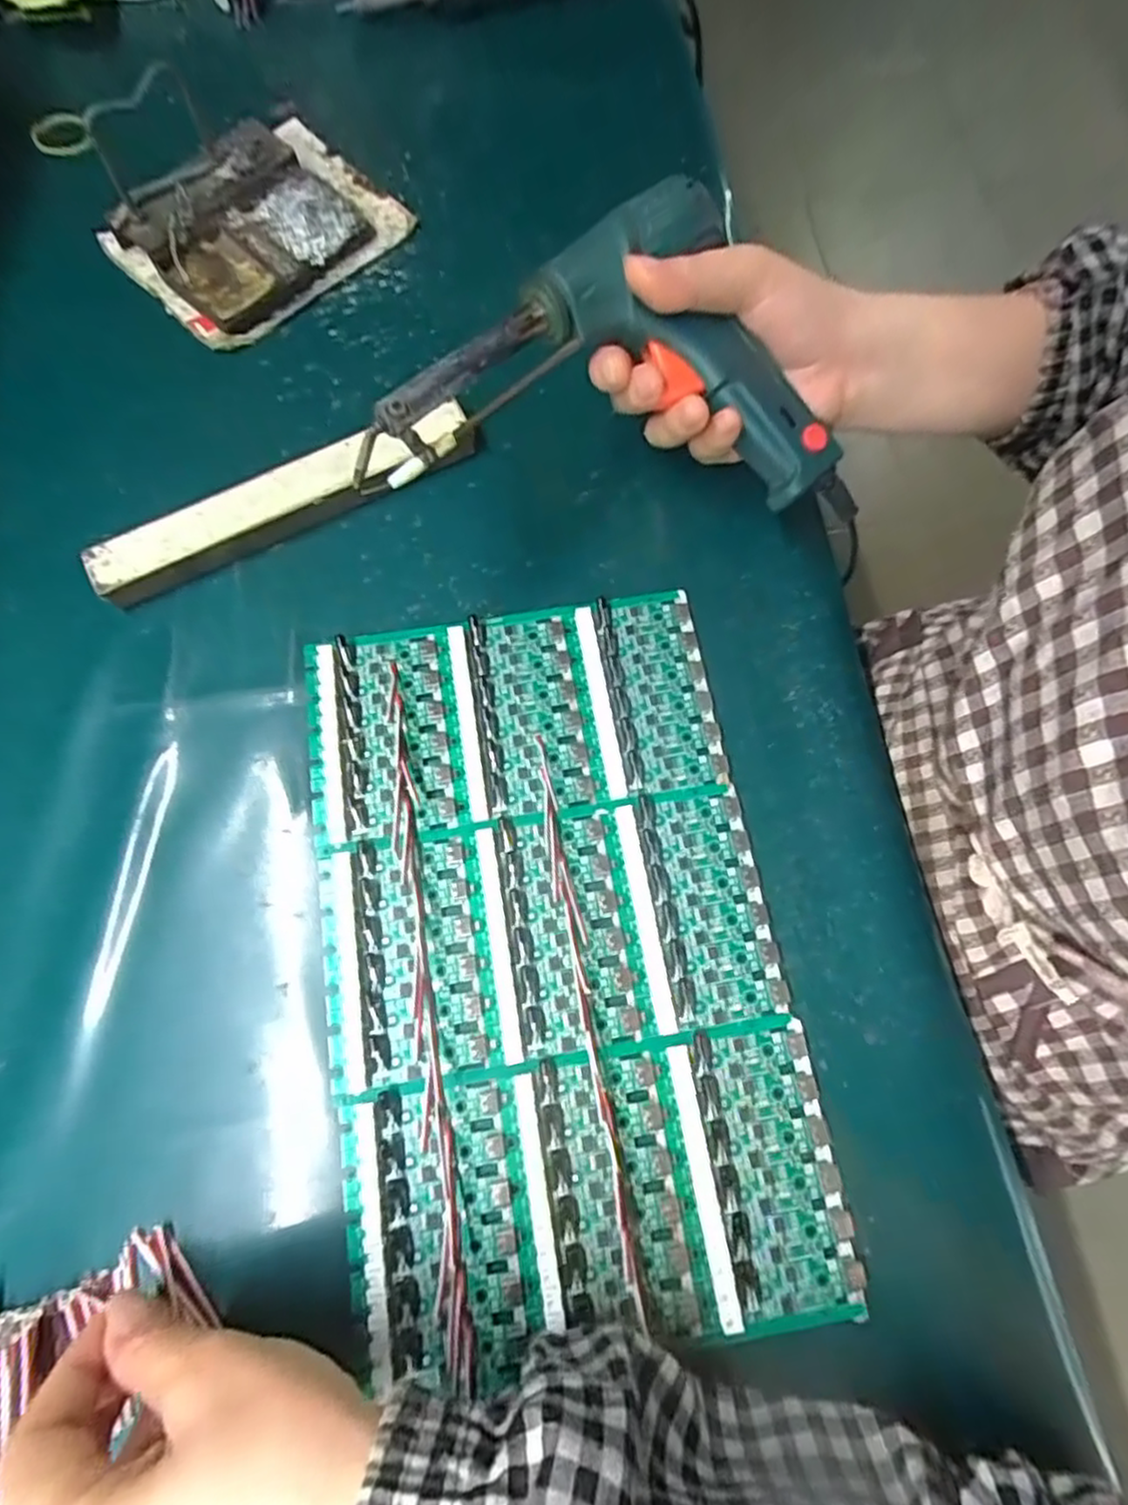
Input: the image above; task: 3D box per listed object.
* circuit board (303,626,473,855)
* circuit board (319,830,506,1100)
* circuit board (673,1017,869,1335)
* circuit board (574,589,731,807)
[{"bbox_3d":[-0.085,-0.009,0.319,0.070,0.009,0.101,-10,72,-3],"label":"circuit board"},{"bbox_3d":[-0.066,0.087,0.291,0.070,0.004,0.096,-9,72,-2],"label":"circuit board"},{"bbox_3d":[0.078,0.161,0.266,0.054,0.004,0.102,-9,72,-2],"label":"circuit board"},{"bbox_3d":[0.041,-0.029,0.327,0.056,0.007,0.103,-9,72,-2],"label":"circuit board"}]

